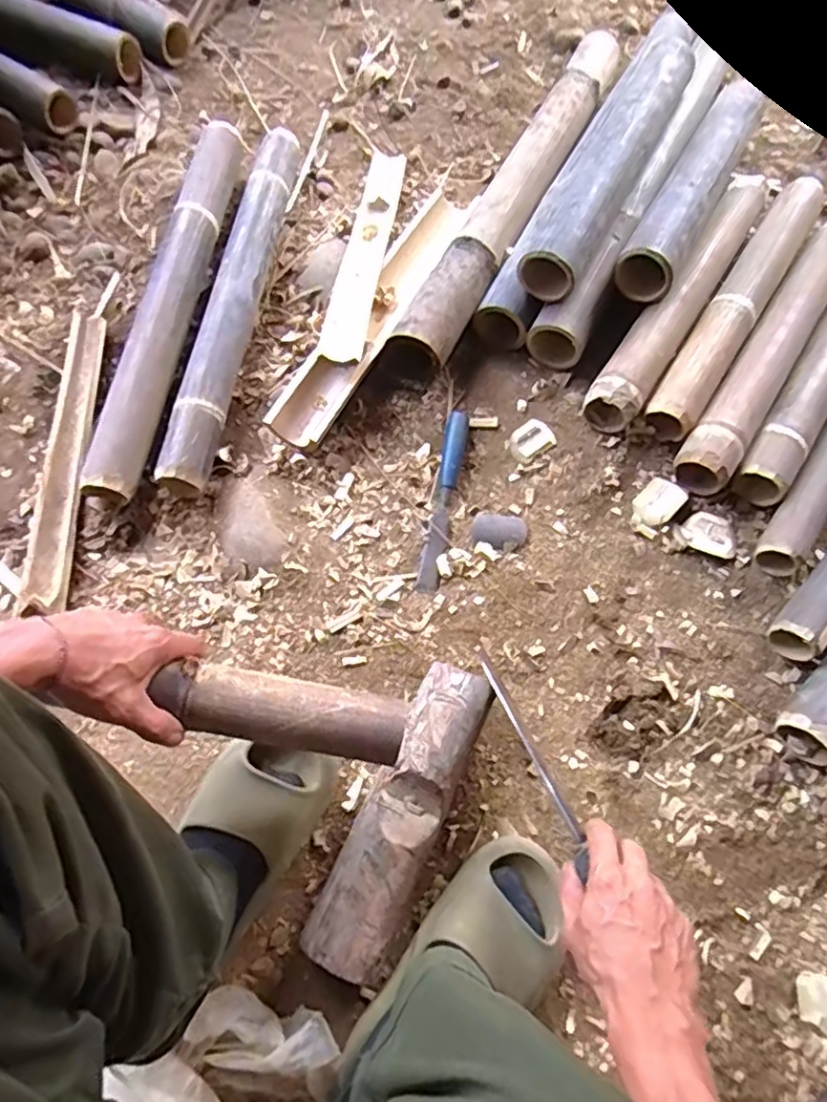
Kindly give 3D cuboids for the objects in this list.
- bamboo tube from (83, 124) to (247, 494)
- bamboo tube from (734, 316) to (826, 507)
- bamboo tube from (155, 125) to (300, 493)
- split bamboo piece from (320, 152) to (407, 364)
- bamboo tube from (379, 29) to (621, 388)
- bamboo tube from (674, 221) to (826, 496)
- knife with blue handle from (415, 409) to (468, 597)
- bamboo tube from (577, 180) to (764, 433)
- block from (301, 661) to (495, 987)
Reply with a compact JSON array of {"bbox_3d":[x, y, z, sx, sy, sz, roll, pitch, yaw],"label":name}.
[{"bbox_3d":[-0.311,-0.338,0.820,0.062,0.057,0.603,7,68,2],"label":"bamboo tube"},{"bbox_3d":[0.530,-0.248,0.797,0.062,0.061,0.482,33,71,12],"label":"bamboo tube"},{"bbox_3d":[-0.230,-0.350,0.832,0.063,0.049,0.602,7,68,2],"label":"bamboo tube"},{"bbox_3d":[-0.063,-0.432,0.875,0.057,0.017,0.470,9,58,-1],"label":"split bamboo piece"},{"bbox_3d":[0.153,-0.523,0.897,0.085,0.070,0.714,26,70,10],"label":"bamboo tube"},{"bbox_3d":[0.459,-0.261,0.792,0.061,0.062,0.466,33,71,13],"label":"bamboo tube"},{"bbox_3d":[0.036,-0.062,0.739,0.026,0.019,0.231,10,68,4],"label":"knife with blue handle"},{"bbox_3d":[0.355,-0.338,0.825,0.061,0.060,0.460,31,71,12],"label":"bamboo tube"},{"bbox_3d":[-0.008,0.241,0.583,0.073,0.059,0.270,24,69,9],"label":"block"}]

